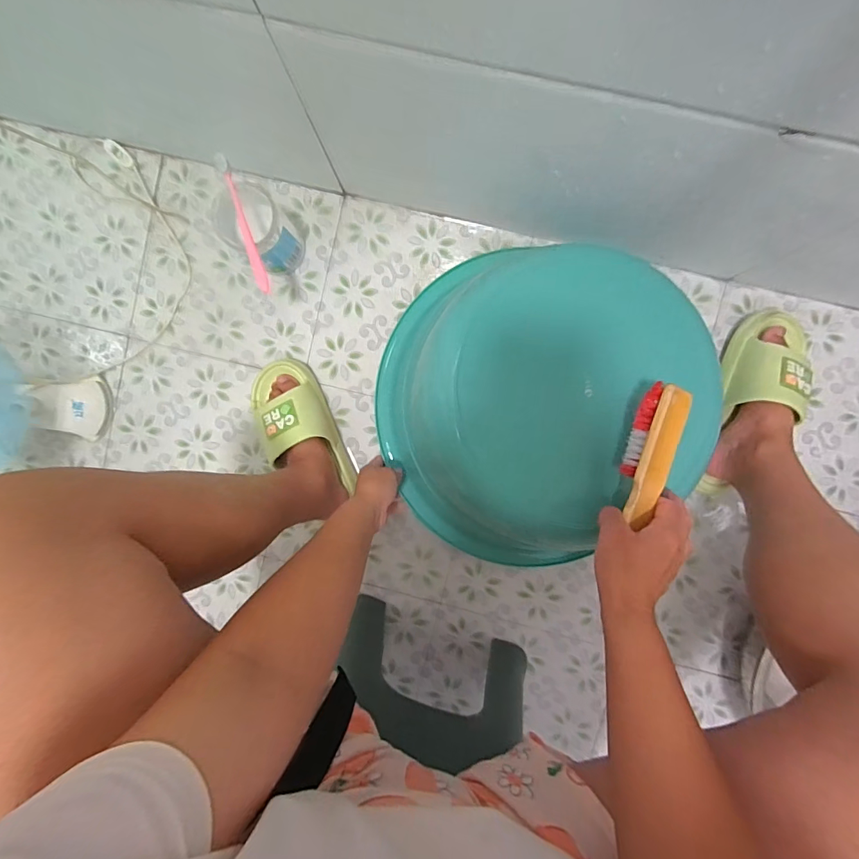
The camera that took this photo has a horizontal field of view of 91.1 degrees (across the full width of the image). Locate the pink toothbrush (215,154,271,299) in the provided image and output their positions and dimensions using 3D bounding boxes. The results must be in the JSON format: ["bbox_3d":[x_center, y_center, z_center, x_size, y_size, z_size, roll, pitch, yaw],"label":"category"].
[{"bbox_3d":[-0.238,-0.260,0.540,0.017,0.022,0.172,-18,92,3],"label":"pink toothbrush"}]

